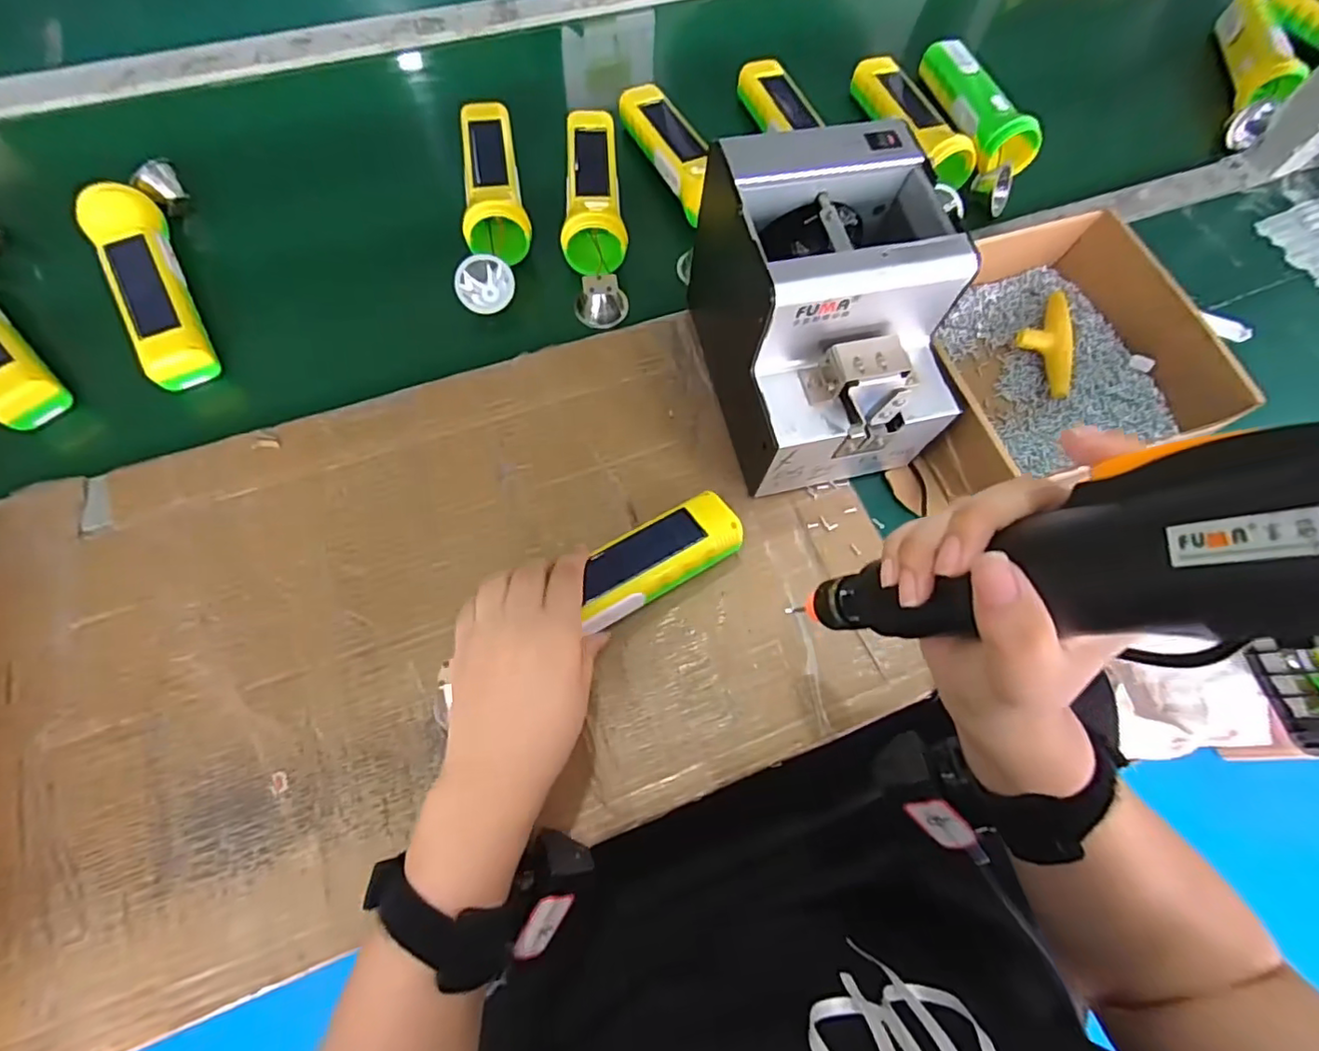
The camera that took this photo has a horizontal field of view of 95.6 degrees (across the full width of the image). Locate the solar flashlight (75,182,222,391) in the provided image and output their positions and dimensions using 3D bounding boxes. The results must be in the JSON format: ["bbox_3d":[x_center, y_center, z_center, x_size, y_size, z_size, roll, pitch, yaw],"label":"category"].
[{"bbox_3d":[-0.381,-0.181,0.448,0.050,0.045,0.164,-27,72,-13],"label":"solar flashlight"}]

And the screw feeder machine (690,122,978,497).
[{"bbox_3d":[0.110,-0.136,0.403,0.127,0.146,0.175,-12,69,-7],"label":"screw feeder machine"}]

